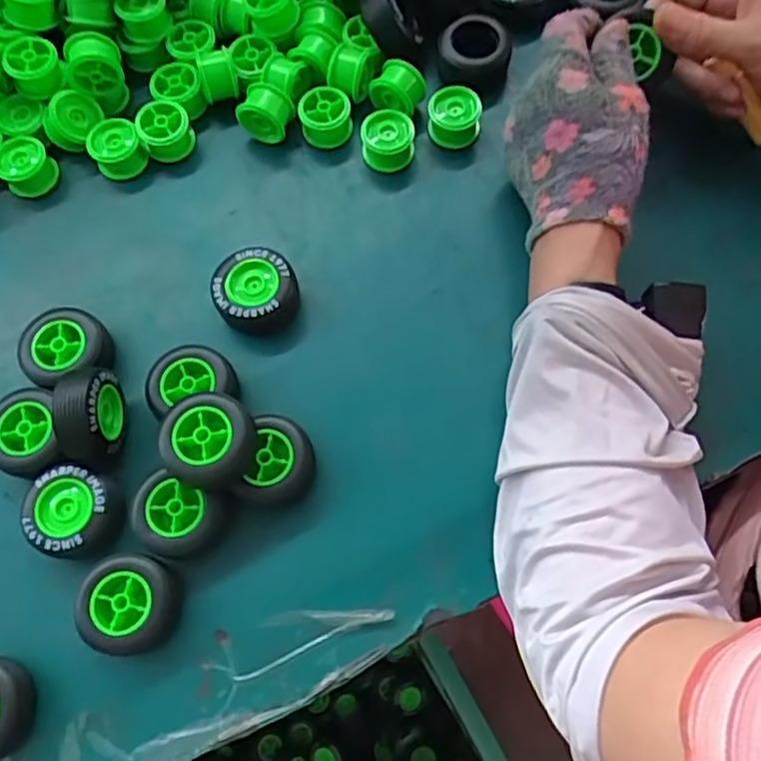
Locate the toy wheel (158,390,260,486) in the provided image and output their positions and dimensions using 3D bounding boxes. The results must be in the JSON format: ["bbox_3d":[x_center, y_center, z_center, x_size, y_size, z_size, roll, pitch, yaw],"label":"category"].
[{"bbox_3d":[-0.089,0.031,0.357,0.046,0.019,0.047,-1,71,3],"label":"toy wheel"}]

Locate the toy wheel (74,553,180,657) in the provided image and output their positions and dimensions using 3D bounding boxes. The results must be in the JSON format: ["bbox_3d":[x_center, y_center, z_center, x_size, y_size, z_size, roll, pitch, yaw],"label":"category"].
[{"bbox_3d":[-0.130,0.115,0.353,0.046,0.018,0.047,-1,71,3],"label":"toy wheel"}]

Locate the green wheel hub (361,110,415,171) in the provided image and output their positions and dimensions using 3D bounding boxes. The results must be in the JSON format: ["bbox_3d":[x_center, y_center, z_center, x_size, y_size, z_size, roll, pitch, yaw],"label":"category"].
[{"bbox_3d":[0.004,-0.156,0.437,0.032,0.021,0.036,-7,71,1],"label":"green wheel hub"}]

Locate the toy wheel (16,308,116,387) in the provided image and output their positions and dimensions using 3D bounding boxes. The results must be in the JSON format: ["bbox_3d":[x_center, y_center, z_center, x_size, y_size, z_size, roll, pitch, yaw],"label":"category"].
[{"bbox_3d":[-0.185,-0.019,0.404,0.047,0.030,0.045,-1,71,3],"label":"toy wheel"}]

